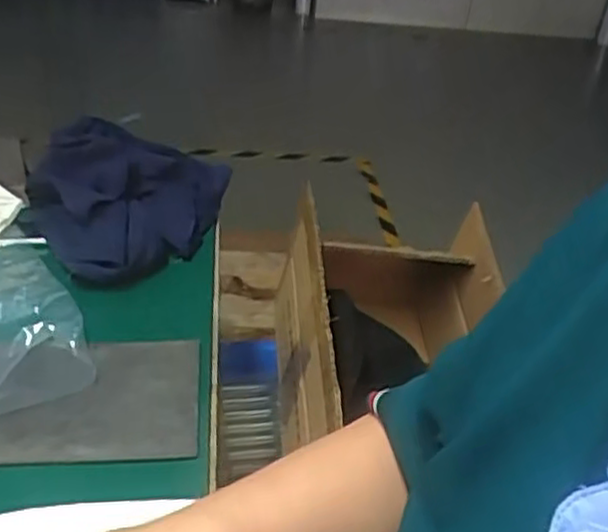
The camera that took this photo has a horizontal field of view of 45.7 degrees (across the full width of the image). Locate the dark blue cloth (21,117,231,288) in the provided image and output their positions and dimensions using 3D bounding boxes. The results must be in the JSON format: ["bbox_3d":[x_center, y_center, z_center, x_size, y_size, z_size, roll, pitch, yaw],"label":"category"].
[{"bbox_3d":[-0.138,-0.075,0.654,0.196,0.088,0.150,-19,41,-34],"label":"dark blue cloth"}]

